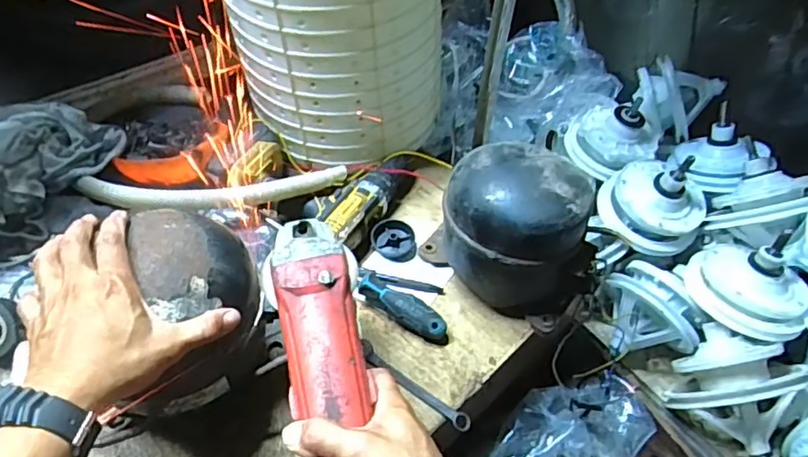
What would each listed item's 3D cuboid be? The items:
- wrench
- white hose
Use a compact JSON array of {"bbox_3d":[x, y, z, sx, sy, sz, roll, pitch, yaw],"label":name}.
[{"bbox_3d":[0.009,0.169,0.619,0.144,0.014,0.022,32,54,24],"label":"wrench"},{"bbox_3d":[-0.223,-0.039,0.697,0.307,0.045,0.050,-6,49,-8],"label":"white hose"}]

